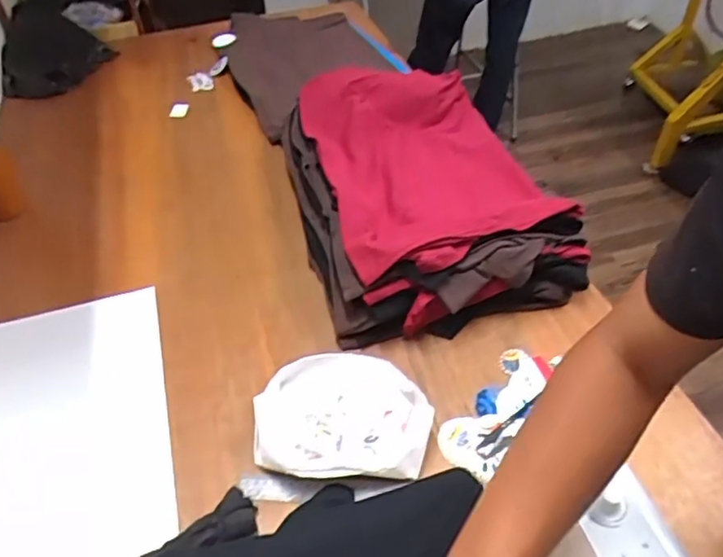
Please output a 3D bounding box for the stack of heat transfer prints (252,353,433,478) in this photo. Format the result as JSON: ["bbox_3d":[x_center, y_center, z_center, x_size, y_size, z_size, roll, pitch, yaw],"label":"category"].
[{"bbox_3d":[-0.021,0.166,0.699,0.199,0.045,0.155,-2,45,2],"label":"stack of heat transfer prints"}]

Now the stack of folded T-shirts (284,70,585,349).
[{"bbox_3d":[0.089,-0.141,0.938,0.369,0.140,0.493,-11,45,-7],"label":"stack of folded T-shirts"}]

